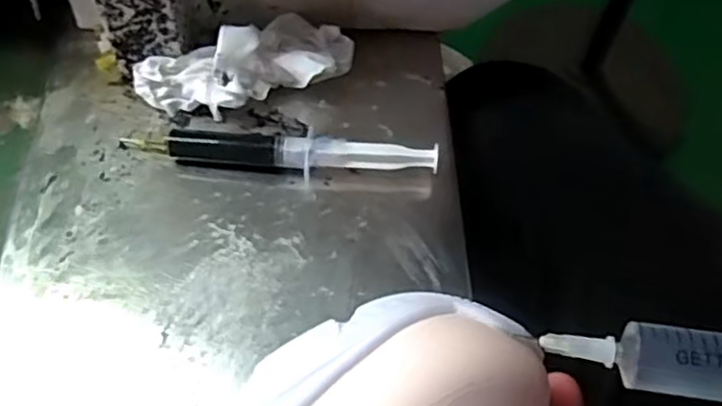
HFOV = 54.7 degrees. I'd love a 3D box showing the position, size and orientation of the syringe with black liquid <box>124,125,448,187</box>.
[{"bbox_3d":[-0.043,-0.027,0.380,0.169,0.017,0.019,6,57,1],"label":"syringe with black liquid"}]

